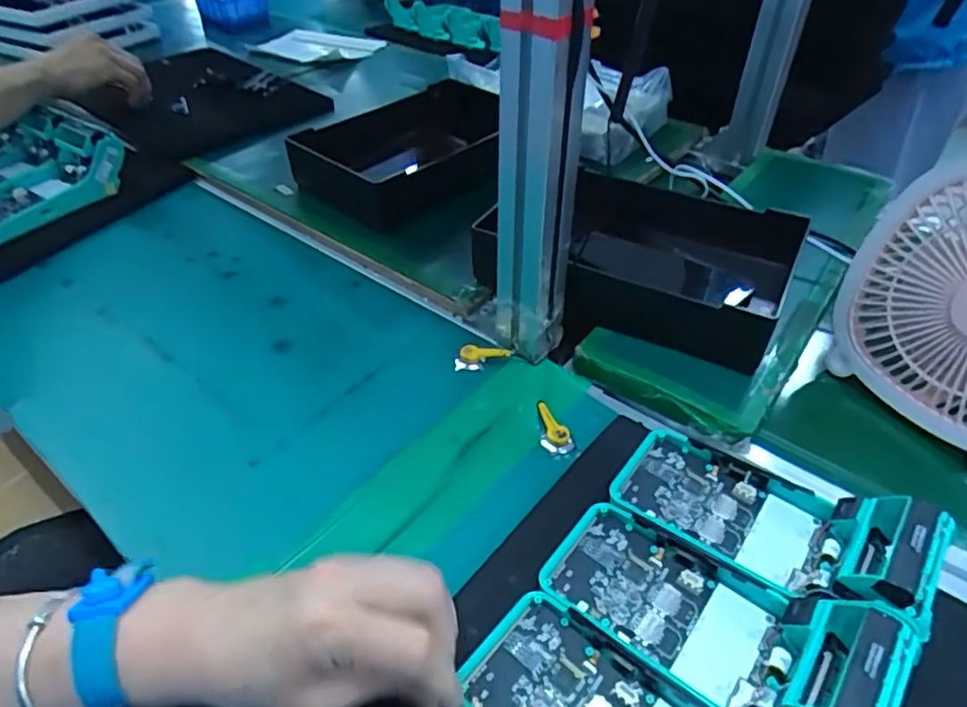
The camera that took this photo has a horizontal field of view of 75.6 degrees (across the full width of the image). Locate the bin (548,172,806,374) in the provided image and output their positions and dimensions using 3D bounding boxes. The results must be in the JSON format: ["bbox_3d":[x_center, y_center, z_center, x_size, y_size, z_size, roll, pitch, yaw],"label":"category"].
[{"bbox_3d":[0.168,-0.070,0.544,0.187,0.063,0.167,13,46,15],"label":"bin"}]

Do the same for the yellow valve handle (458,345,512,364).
[{"bbox_3d":[0.002,0.000,0.514,0.041,0.013,0.012,0,44,2],"label":"yellow valve handle"}]

